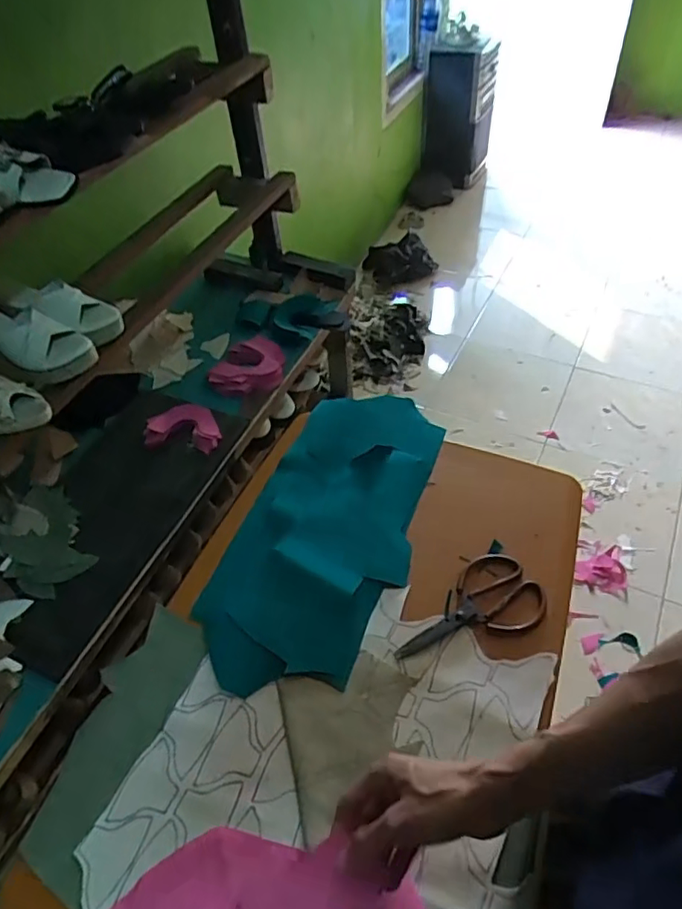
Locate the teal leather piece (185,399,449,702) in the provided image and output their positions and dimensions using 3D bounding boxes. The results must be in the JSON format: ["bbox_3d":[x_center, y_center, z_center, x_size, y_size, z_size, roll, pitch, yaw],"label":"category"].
[{"bbox_3d":[-0.012,0.089,0.843,0.223,0.030,0.491,14,52,16],"label":"teal leather piece"}]

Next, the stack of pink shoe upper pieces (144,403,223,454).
[{"bbox_3d":[-0.289,-0.047,1.108,0.138,0.058,0.106,14,52,16],"label":"stack of pink shoe upper pieces"}]

